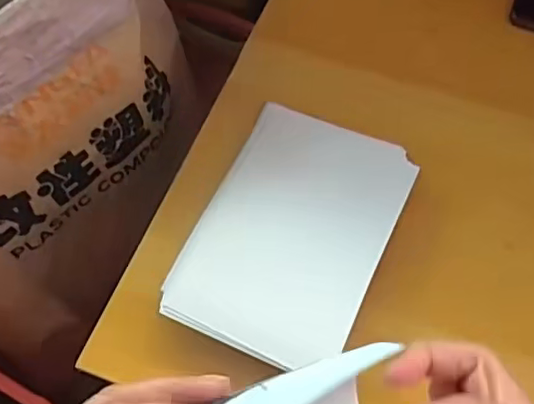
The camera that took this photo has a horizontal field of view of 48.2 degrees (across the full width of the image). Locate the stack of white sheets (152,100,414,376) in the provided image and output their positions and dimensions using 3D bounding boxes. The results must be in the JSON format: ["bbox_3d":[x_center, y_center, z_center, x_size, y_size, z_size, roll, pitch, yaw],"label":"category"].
[{"bbox_3d":[0.020,0.017,0.436,0.132,0.013,0.190,23,64,11],"label":"stack of white sheets"}]

